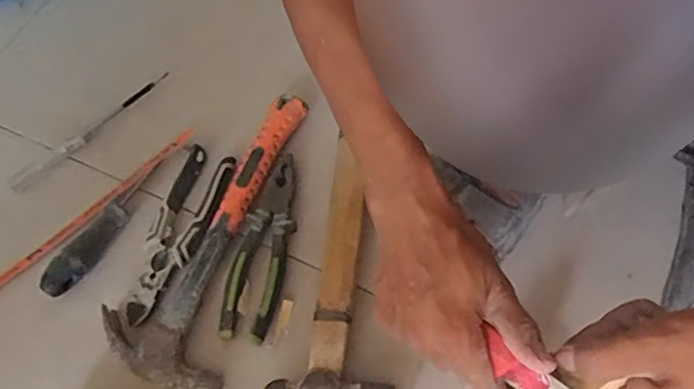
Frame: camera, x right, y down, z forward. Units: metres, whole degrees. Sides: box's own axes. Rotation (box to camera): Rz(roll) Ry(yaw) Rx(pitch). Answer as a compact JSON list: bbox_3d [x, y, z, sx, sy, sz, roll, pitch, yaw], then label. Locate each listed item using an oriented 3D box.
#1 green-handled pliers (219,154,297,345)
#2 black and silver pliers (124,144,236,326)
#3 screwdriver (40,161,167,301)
[{"bbox_3d":[-0.078,0.048,0.568,0.048,0.021,0.185,8,64,6],"label":"green-handled pliers"},{"bbox_3d":[-0.168,0.037,0.575,0.059,0.019,0.182,17,65,11],"label":"black and silver pliers"},{"bbox_3d":[-0.242,0.031,0.582,0.031,0.027,0.159,27,67,15],"label":"screwdriver"}]

